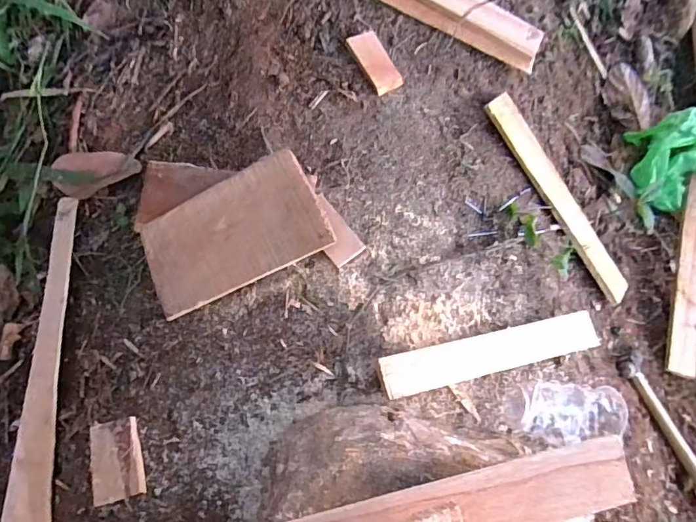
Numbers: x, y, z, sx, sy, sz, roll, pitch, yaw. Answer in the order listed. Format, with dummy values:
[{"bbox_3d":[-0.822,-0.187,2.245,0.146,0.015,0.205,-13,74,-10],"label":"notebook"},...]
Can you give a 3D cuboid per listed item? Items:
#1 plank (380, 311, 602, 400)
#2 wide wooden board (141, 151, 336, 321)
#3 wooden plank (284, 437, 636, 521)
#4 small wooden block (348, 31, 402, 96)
[{"bbox_3d":[0.143,0.090,0.477,0.239,0.011,0.039,-9,68,-18],"label":"plank"},{"bbox_3d":[-0.116,-0.026,0.480,0.182,0.005,0.103,-26,82,5],"label":"wide wooden board"},{"bbox_3d":[0.049,0.153,0.286,0.242,0.009,0.039,-14,69,-3],"label":"wooden plank"},{"bbox_3d":[0.031,-0.227,0.550,0.035,0.006,0.076,-30,84,-9],"label":"small wooden block"}]

